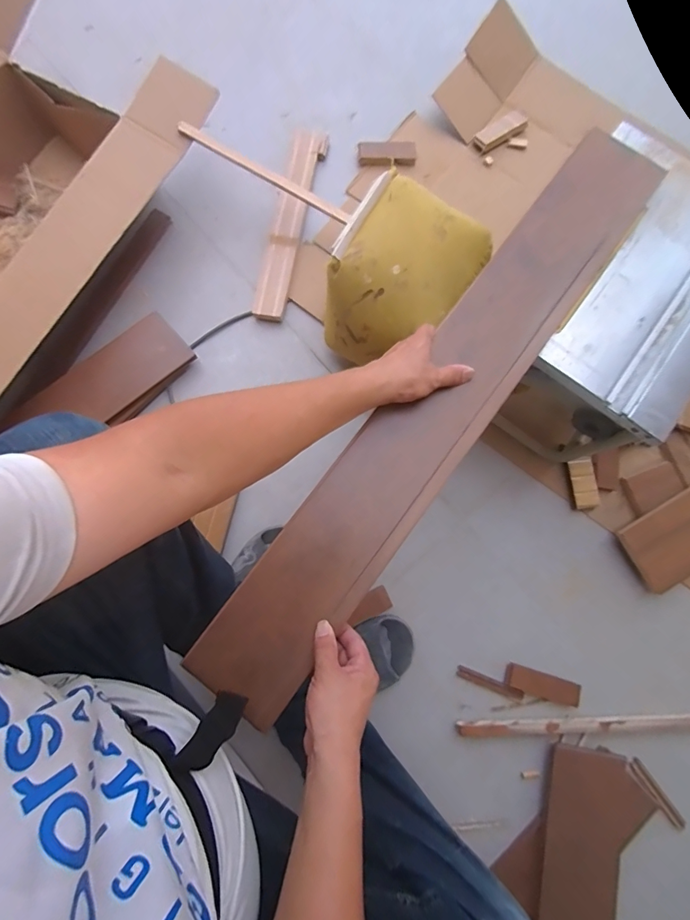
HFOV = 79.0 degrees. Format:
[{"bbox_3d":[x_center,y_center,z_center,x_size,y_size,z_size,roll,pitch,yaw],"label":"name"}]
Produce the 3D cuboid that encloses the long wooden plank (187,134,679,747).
[{"bbox_3d":[0.140,-0.086,0.547,0.134,0.016,0.895,38,81,6],"label":"long wooden plank"}]

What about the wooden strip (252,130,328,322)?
[{"bbox_3d":[-0.121,-0.513,0.907,0.074,0.034,0.460,12,80,1],"label":"wooden strip"}]

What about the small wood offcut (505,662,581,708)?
[{"bbox_3d":[0.354,0.406,0.754,0.131,0.012,0.044,17,80,2],"label":"small wood offcut"}]

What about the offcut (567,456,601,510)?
[{"bbox_3d":[0.461,0.045,0.809,0.046,0.012,0.096,-6,80,-2],"label":"offcut"}]

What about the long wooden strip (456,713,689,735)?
[{"bbox_3d":[0.637,0.461,0.738,0.865,0.014,0.024,-1,79,-1],"label":"long wooden strip"}]

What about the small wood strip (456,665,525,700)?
[{"bbox_3d":[0.266,0.406,0.758,0.124,0.011,0.020,21,80,3],"label":"small wood strip"}]

